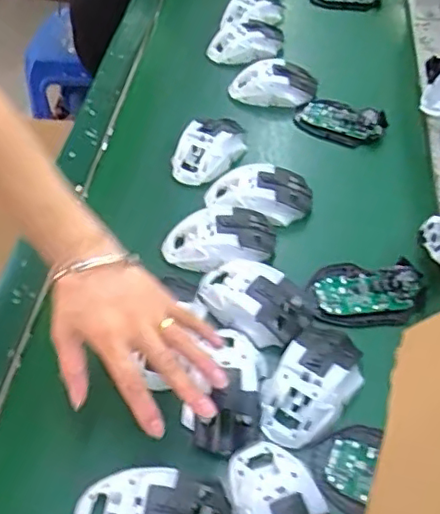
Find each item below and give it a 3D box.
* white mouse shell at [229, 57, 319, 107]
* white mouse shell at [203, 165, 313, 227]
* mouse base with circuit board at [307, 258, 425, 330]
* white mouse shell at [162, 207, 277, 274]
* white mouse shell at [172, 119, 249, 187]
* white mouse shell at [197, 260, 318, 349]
[{"bbox_3d":[0.072,-0.236,0.819,0.117,0.043,0.064,17,53,18],"label":"white mouse shell"},{"bbox_3d":[0.042,-0.069,0.669,0.116,0.030,0.065,-4,49,1],"label":"white mouse shell"},{"bbox_3d":[0.143,0.037,0.587,0.106,0.015,0.067,0,64,9],"label":"mouse base with circuit board"},{"bbox_3d":[-0.002,-0.019,0.628,0.115,0.031,0.066,-3,49,2],"label":"white mouse shell"},{"bbox_3d":[-0.013,-0.132,0.728,0.063,0.039,0.105,29,58,26],"label":"white mouse shell"},{"bbox_3d":[0.031,0.039,0.576,0.112,0.034,0.070,21,54,21],"label":"white mouse shell"}]

